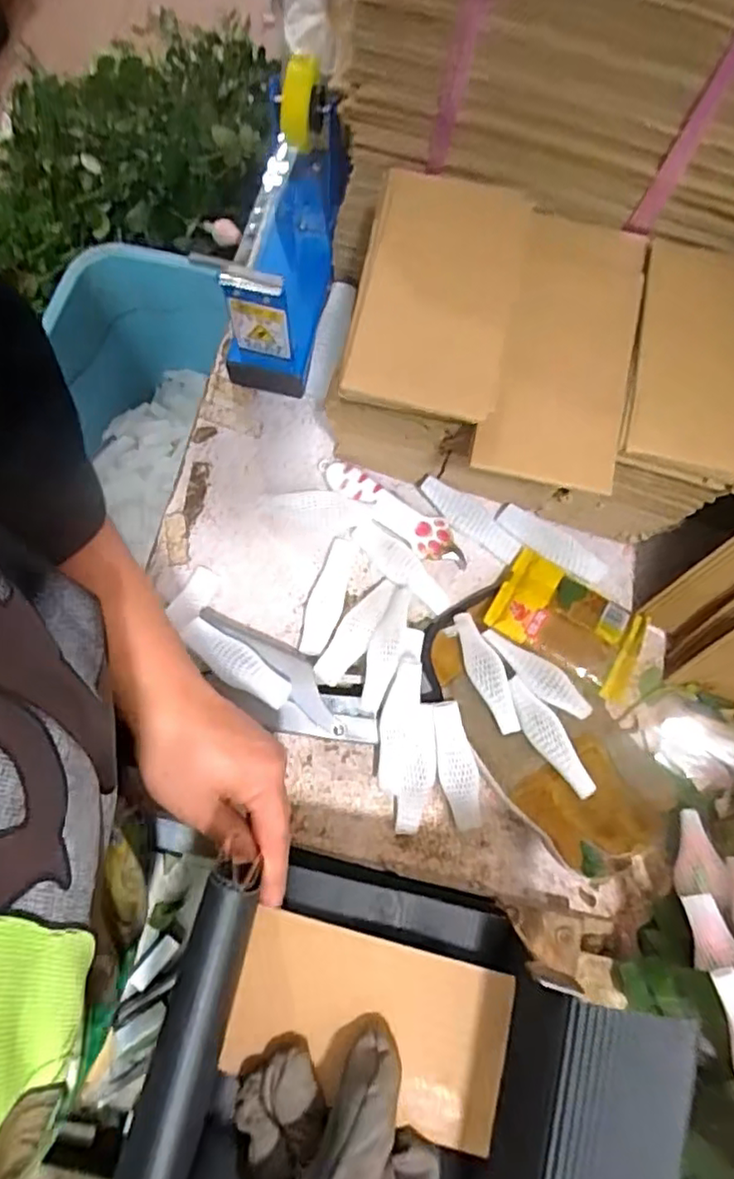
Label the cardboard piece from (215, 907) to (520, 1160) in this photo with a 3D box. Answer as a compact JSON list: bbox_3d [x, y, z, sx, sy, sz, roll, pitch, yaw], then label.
[{"bbox_3d":[0.001,0.220,0.333,0.137,0.005,0.078,16,76,7],"label":"cardboard piece"}]

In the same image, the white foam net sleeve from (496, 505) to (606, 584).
[{"bbox_3d":[0.144,-0.035,0.511,0.091,0.014,0.028,40,80,7],"label":"white foam net sleeve"}]

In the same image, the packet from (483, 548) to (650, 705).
[{"bbox_3d":[0.149,0.024,0.485,0.108,0.022,0.072,30,79,5],"label":"packet"}]

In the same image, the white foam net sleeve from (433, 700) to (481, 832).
[{"bbox_3d":[0.063,0.125,0.459,0.025,0.009,0.093,-13,96,-4],"label":"white foam net sleeve"}]

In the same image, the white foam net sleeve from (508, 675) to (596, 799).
[{"bbox_3d":[0.125,0.102,0.451,0.026,0.005,0.089,-30,72,-5],"label":"white foam net sleeve"}]

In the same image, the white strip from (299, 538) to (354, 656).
[{"bbox_3d":[-0.030,0.006,0.504,0.024,0.013,0.091,19,78,3],"label":"white strip"}]

